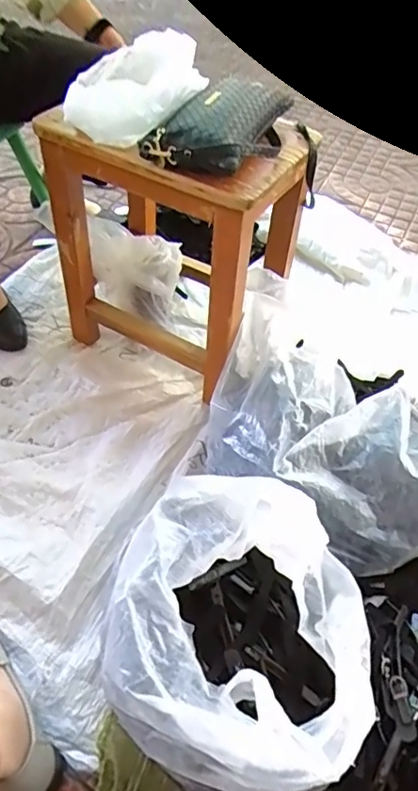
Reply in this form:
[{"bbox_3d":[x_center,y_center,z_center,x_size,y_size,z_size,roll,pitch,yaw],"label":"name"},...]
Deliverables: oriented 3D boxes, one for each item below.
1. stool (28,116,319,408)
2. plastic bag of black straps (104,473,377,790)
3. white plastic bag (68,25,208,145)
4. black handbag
[{"bbox_3d":[-0.043,-0.235,0.825,0.305,0.353,0.227,29,56,19],"label":"stool"},{"bbox_3d":[0.032,0.241,0.550,0.258,0.162,0.251,16,54,9],"label":"plastic bag of black straps"},{"bbox_3d":[-0.091,-0.393,0.677,0.158,0.061,0.202,8,53,3],"label":"white plastic bag"},{"bbox_3d":[0.024,-0.331,0.654,0.125,0.048,0.216,31,58,19],"label":"black handbag"}]

